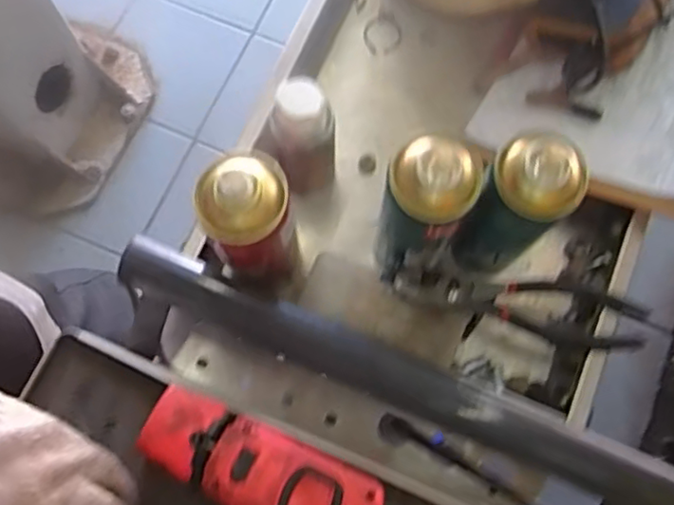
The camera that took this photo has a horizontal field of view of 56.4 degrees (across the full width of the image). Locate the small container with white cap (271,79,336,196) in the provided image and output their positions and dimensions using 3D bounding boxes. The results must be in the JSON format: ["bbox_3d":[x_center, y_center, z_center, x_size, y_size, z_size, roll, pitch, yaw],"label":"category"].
[{"bbox_3d":[-0.027,-0.088,0.521,0.050,0.132,0.045,0,75,-2],"label":"small container with white cap"}]

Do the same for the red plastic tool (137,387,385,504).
[{"bbox_3d":[-0.049,0.146,0.418,0.159,0.035,0.057,27,76,5],"label":"red plastic tool"}]

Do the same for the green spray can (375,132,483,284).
[{"bbox_3d":[0.060,-0.023,0.472,0.058,0.179,0.057,0,75,-2],"label":"green spray can"}]

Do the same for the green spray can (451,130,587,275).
[{"bbox_3d":[0.135,-0.032,0.484,0.057,0.179,0.058,0,75,-2],"label":"green spray can"}]

